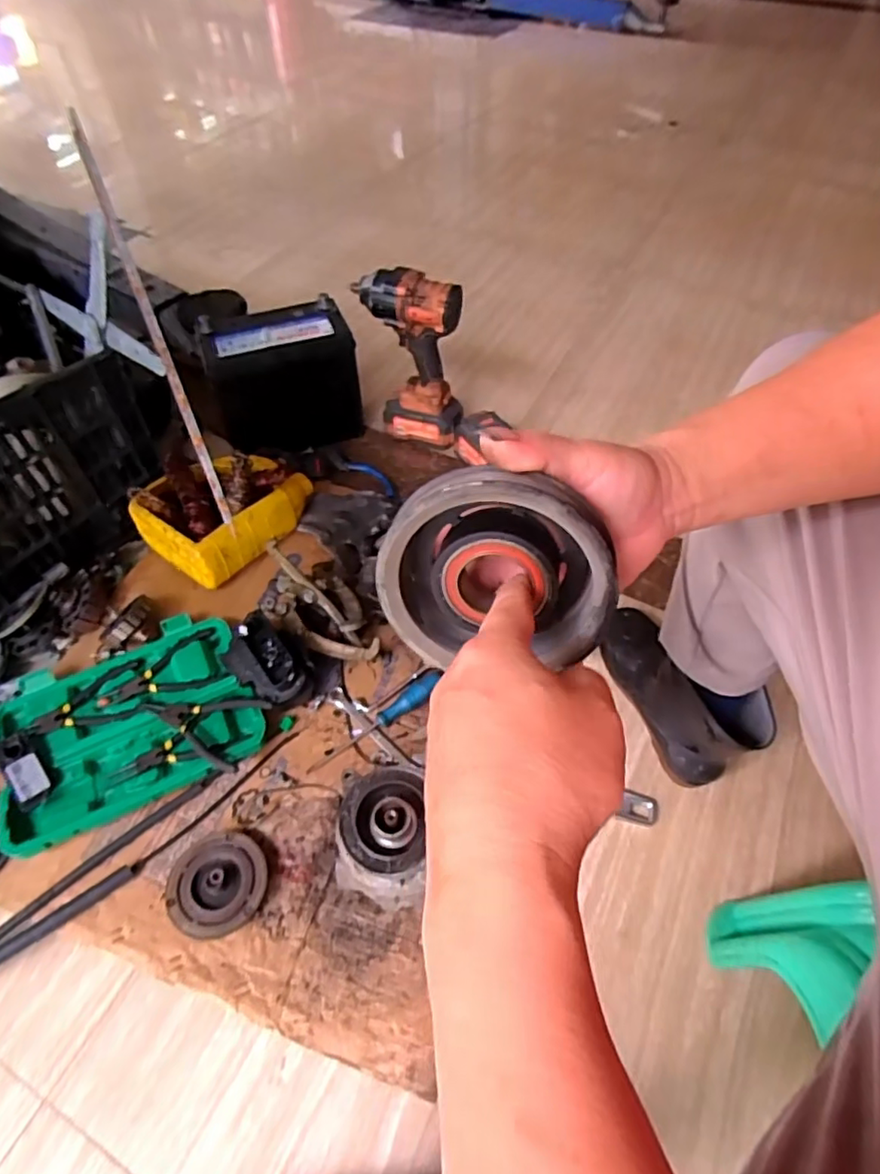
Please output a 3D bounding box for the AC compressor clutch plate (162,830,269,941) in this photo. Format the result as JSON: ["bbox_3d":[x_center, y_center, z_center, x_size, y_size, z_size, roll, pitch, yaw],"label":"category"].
[{"bbox_3d":[-0.236,0.312,0.640,0.098,0.031,0.104,0,54,0],"label":"AC compressor clutch plate"}]

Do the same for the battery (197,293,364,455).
[{"bbox_3d":[-0.263,-0.345,1.041,0.239,0.211,0.124,-16,55,-12],"label":"battery"}]

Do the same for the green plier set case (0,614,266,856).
[{"bbox_3d":[-0.382,0.163,0.740,0.288,0.038,0.219,-21,57,-16],"label":"green plier set case"}]

